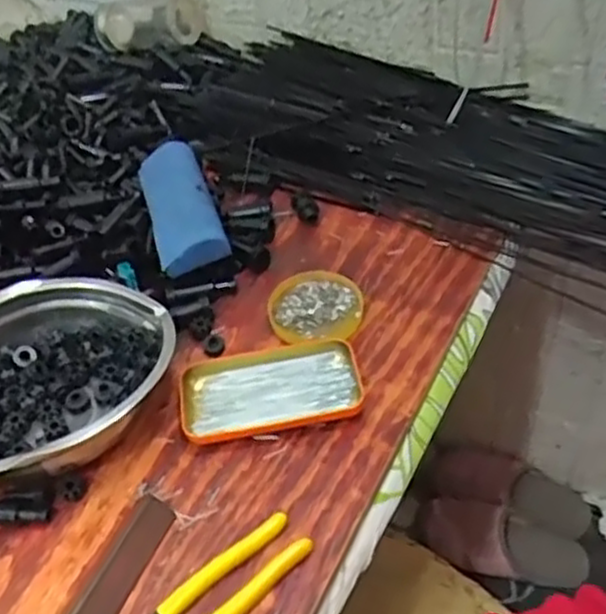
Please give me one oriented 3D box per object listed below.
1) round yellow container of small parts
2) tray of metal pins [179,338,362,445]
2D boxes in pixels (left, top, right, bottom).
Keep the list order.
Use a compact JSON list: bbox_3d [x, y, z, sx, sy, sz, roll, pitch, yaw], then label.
[{"bbox_3d":[0.011,0.003,0.680,0.085,0.015,0.083,-3,45,3],"label":"round yellow container of small parts"},{"bbox_3d":[-0.026,0.066,0.612,0.143,0.023,0.080,-10,45,-3],"label":"tray of metal pins"}]

